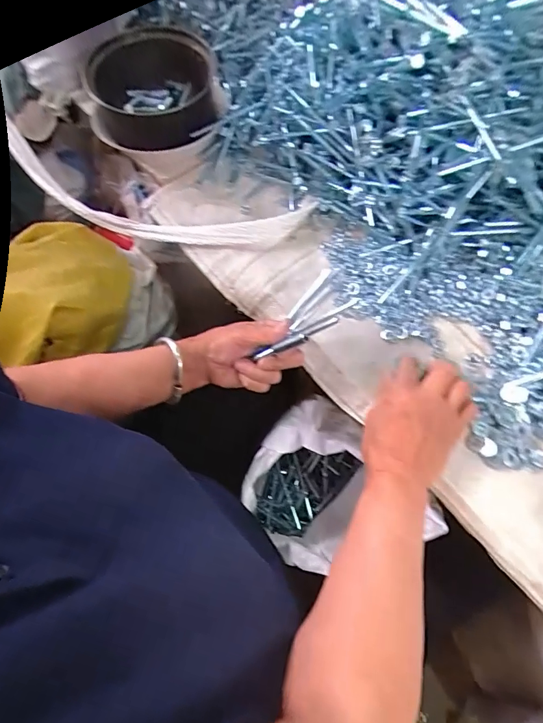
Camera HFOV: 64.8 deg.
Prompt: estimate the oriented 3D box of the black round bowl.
[{"bbox_3d":[-0.161,-0.365,0.584,0.173,0.069,0.163,3,64,4],"label":"black round bowl"}]

